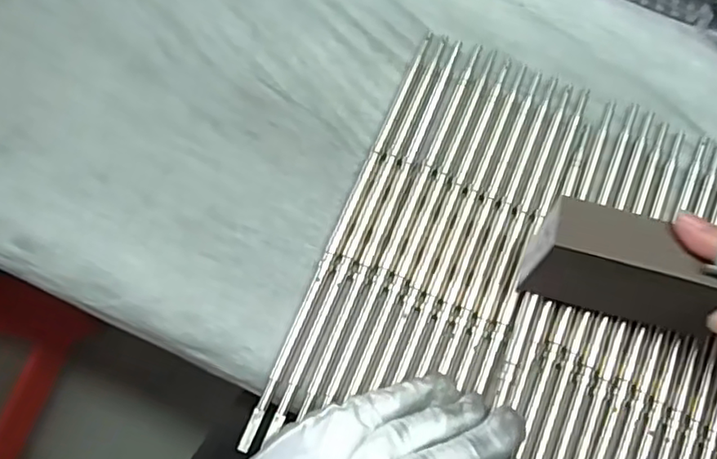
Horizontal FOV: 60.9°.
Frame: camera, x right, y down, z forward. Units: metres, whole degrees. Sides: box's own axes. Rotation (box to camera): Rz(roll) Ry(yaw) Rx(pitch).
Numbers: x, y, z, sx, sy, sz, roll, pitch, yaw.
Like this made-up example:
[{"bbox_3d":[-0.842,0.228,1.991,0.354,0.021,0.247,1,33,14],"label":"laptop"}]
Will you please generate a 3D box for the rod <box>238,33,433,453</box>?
[{"bbox_3d":[-0.007,-0.004,0.344,0.007,0.006,0.260,22,78,6],"label":"rod"}]

